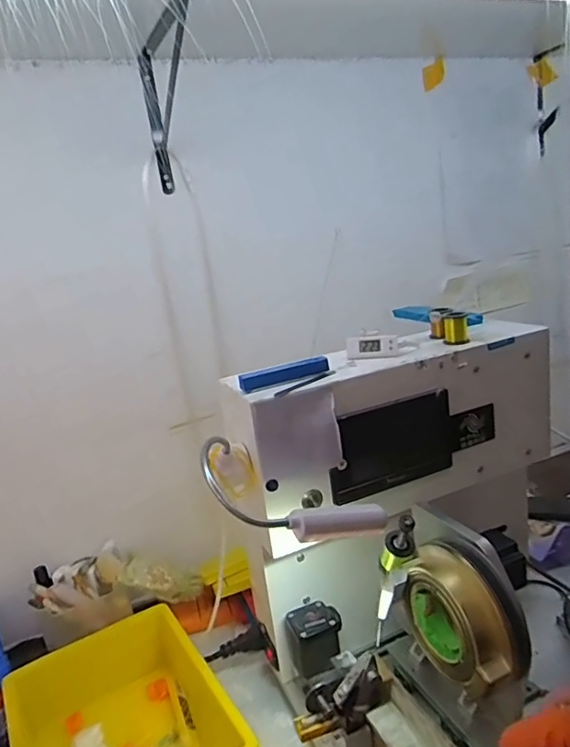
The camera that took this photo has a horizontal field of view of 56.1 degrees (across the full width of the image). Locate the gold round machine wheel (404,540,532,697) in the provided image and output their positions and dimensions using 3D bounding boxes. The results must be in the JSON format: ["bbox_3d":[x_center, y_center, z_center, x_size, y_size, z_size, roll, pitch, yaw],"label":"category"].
[{"bbox_3d":[0.146,0.194,0.439,0.046,0.094,0.100,-13,15,-21],"label":"gold round machine wheel"}]

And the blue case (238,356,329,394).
[{"bbox_3d":[0.000,0.000,0.497,0.086,0.014,0.015,-13,15,-21],"label":"blue case"}]

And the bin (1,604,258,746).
[{"bbox_3d":[-0.155,0.344,0.511,0.177,0.069,0.239,-16,17,-29],"label":"bin"}]

